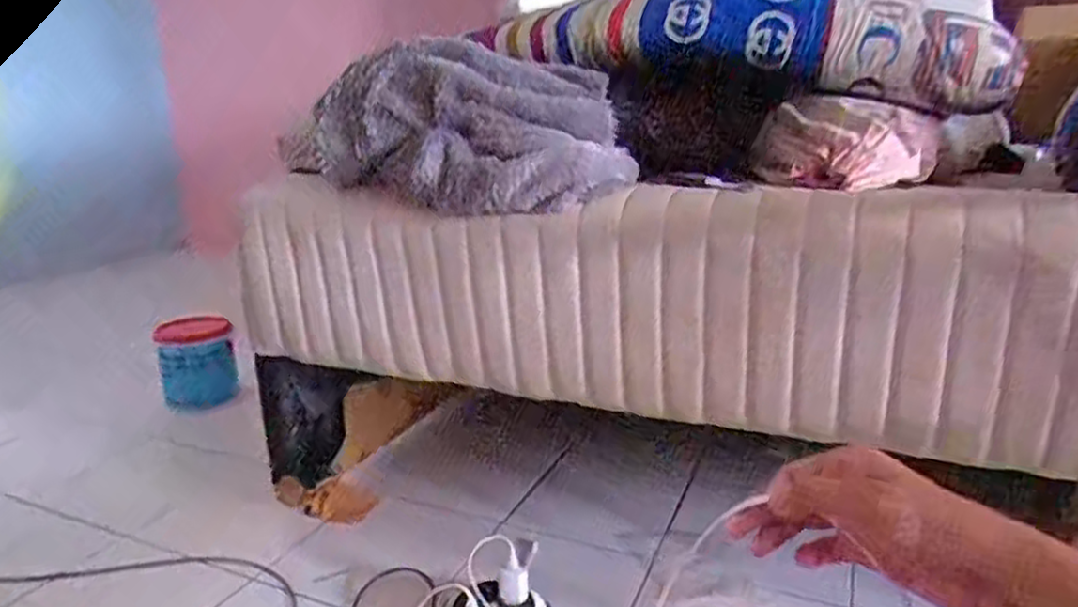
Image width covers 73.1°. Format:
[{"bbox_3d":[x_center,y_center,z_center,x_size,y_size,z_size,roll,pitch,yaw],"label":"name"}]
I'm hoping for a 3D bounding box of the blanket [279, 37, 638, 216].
[{"bbox_3d":[-0.147,-0.249,1.019,0.542,0.211,0.166,9,19,30],"label":"blanket"}]

